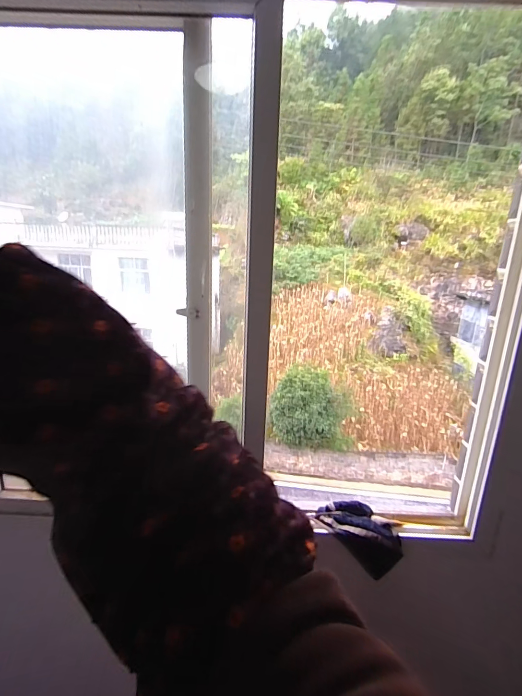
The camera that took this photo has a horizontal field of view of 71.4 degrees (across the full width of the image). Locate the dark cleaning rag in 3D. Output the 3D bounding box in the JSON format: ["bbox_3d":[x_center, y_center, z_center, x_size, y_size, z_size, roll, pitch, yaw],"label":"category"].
[{"bbox_3d":[0.221,0.433,0.838,0.186,0.106,0.101,5,16,9],"label":"dark cleaning rag"}]

